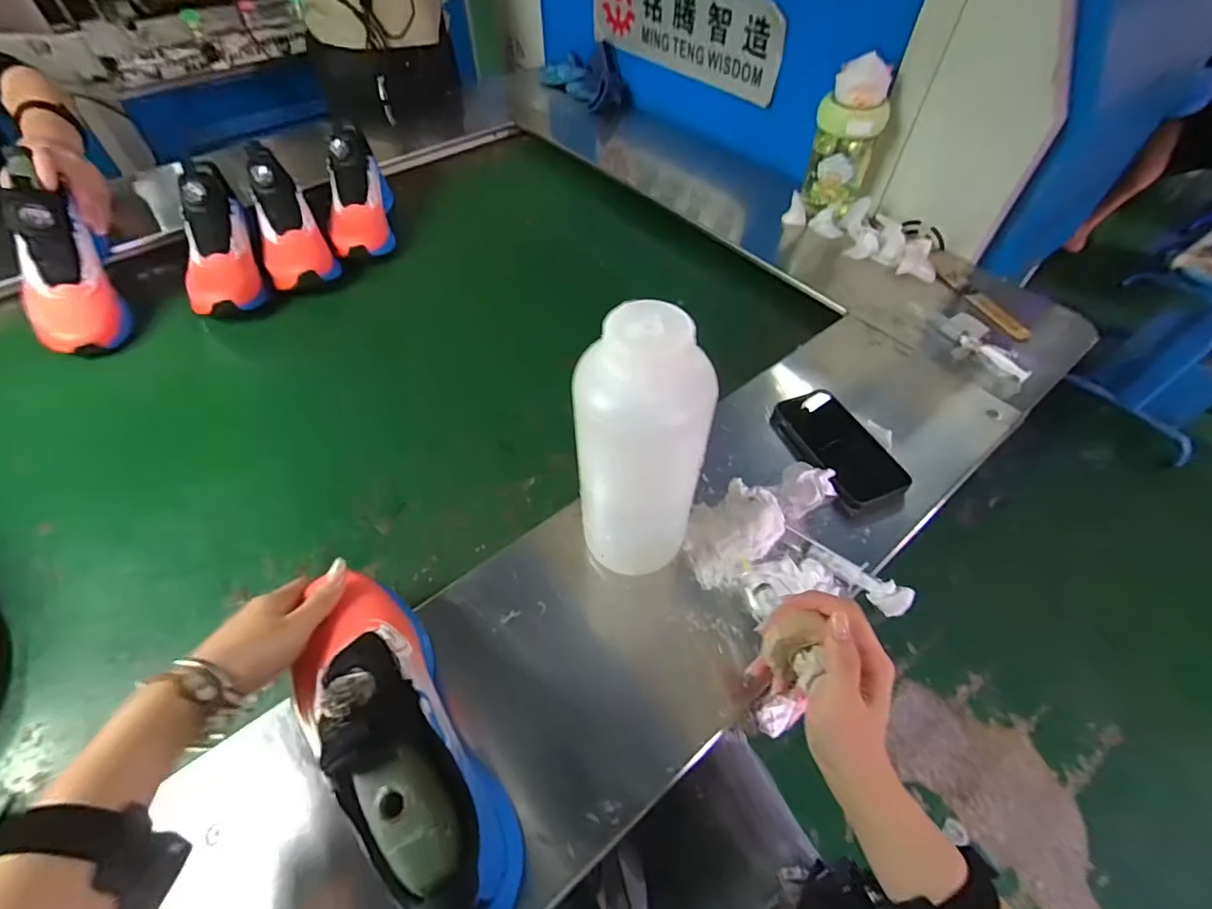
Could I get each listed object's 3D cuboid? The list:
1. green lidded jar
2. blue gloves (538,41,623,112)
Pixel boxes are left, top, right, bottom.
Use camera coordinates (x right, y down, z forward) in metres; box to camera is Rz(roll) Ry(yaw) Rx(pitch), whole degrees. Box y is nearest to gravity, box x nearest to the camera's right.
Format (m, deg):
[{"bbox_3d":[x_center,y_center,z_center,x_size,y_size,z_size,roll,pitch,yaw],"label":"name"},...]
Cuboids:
[{"bbox_3d":[0.353,-0.465,0.778,0.093,0.193,0.081,20,56,15],"label":"green lidded jar"},{"bbox_3d":[-0.053,-0.808,1.133,0.087,0.110,0.230,-34,60,-22],"label":"blue gloves"}]

